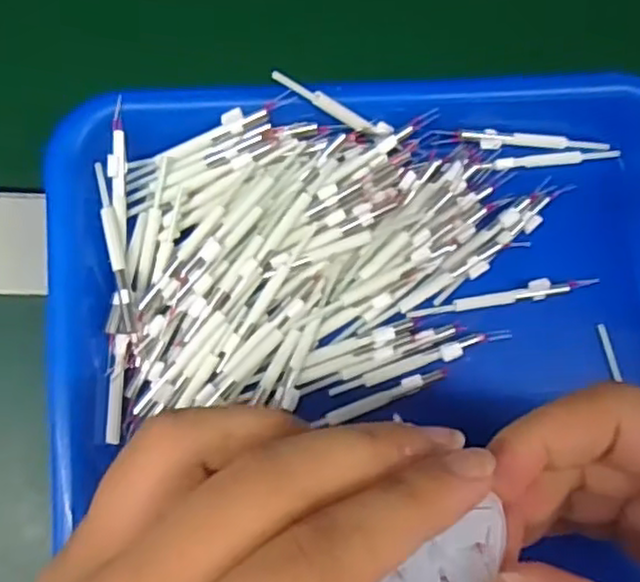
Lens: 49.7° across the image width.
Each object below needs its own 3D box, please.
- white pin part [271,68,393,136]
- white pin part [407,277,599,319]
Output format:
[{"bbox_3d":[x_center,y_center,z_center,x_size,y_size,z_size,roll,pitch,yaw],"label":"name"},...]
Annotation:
[{"bbox_3d":[0.005,-0.068,0.255,0.055,0.004,0.006,18,84,-36],"label":"white pin part"},{"bbox_3d":[0.073,0.002,0.275,0.077,0.004,0.008,-12,81,-8],"label":"white pin part"}]

